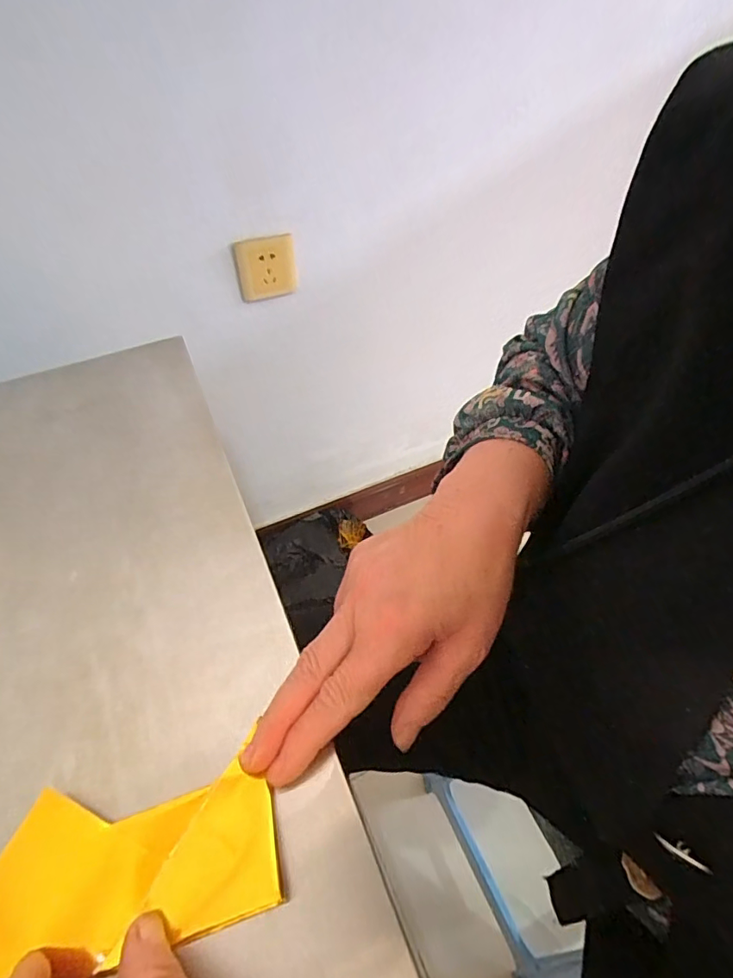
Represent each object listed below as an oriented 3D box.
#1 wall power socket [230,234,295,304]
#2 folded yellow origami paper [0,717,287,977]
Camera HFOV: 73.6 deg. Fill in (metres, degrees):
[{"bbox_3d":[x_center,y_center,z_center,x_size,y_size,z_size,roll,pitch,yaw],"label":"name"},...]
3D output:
[{"bbox_3d":[-0.147,-0.330,0.730,0.095,0.095,0.014,-31,59,-20],"label":"wall power socket"},{"bbox_3d":[-0.116,0.165,0.208,0.151,0.010,0.065,-12,51,-13],"label":"folded yellow origami paper"}]

